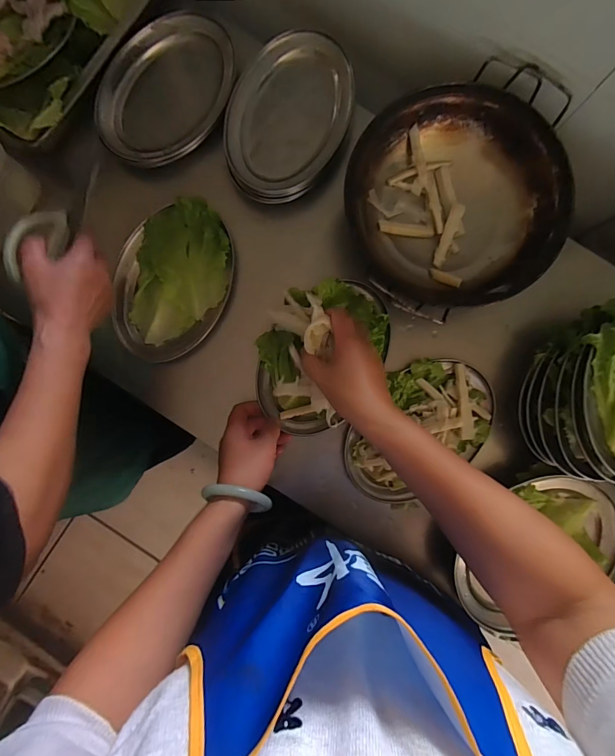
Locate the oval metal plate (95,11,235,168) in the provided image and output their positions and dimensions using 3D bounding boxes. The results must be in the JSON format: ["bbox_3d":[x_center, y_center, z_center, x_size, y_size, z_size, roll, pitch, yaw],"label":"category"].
[{"bbox_3d":[-0.182,-0.371,0.498,0.142,0.034,0.198,34,89,2],"label":"oval metal plate"}]

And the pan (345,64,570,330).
[{"bbox_3d":[0.175,-0.210,0.459,0.248,0.061,0.246,0,88,1],"label":"pan"}]

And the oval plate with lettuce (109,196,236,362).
[{"bbox_3d":[-0.179,-0.128,0.507,0.147,0.030,0.208,22,88,2],"label":"oval plate with lettuce"}]

